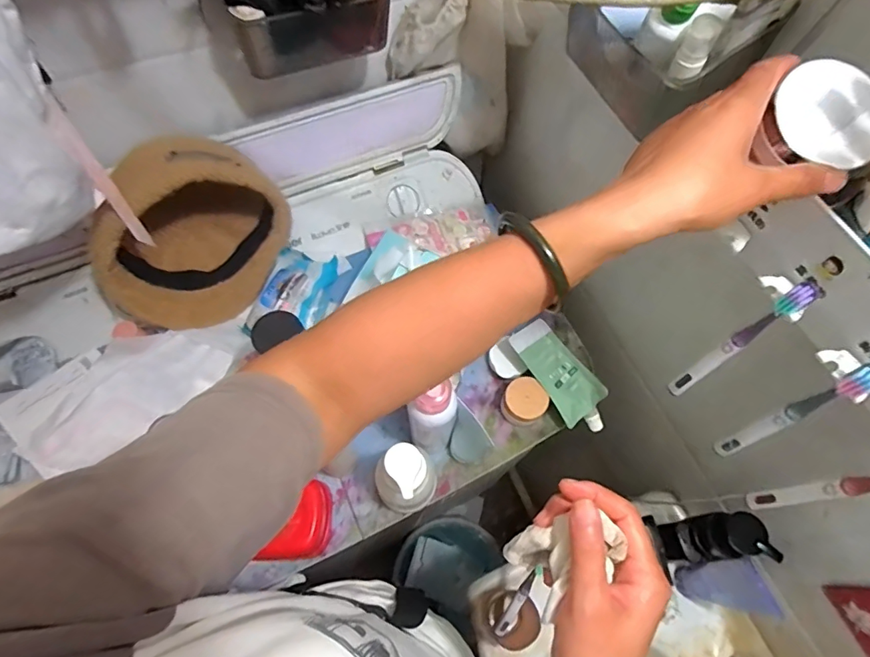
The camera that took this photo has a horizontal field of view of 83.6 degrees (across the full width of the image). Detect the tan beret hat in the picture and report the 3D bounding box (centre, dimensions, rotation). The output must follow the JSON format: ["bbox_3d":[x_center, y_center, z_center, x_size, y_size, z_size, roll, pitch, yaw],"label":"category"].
[{"bbox_3d":[-0.311,-0.120,0.611,0.222,0.219,0.133,-39,71,-19],"label":"tan beret hat"}]

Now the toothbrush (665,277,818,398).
[{"bbox_3d":[0.245,0.013,0.398,0.032,0.171,0.015,-31,69,-16],"label":"toothbrush"}]

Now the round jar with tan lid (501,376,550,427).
[{"bbox_3d":[0.113,0.097,0.625,0.051,0.057,0.050,1,64,-1],"label":"round jar with tan lid"}]

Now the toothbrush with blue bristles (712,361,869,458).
[{"bbox_3d":[0.268,0.069,0.375,0.018,0.175,0.020,-21,66,-12],"label":"toothbrush with blue bristles"}]

